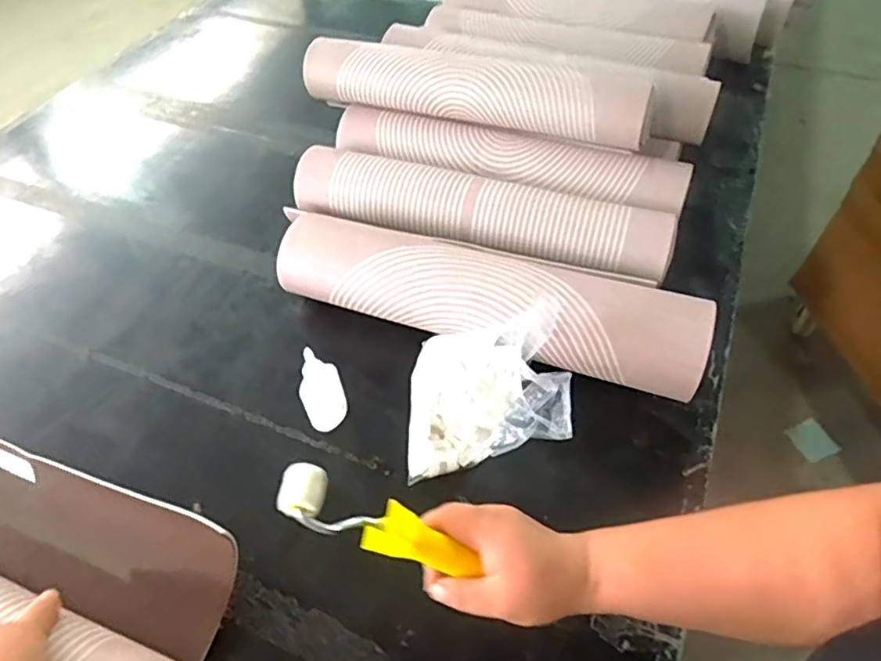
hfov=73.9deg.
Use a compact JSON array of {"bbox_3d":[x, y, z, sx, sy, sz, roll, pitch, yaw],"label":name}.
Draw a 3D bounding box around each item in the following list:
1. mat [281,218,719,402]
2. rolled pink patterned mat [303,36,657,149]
[{"bbox_3d":[0.044,-0.031,0.667,0.490,0.089,0.106,17,54,16],"label":"mat"},{"bbox_3d":[0.038,-0.343,0.815,0.503,0.076,0.076,18,54,17],"label":"rolled pink patterned mat"}]

